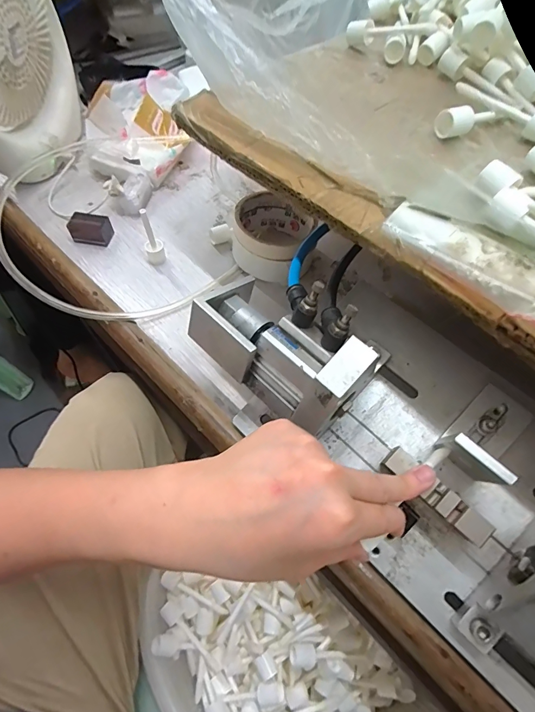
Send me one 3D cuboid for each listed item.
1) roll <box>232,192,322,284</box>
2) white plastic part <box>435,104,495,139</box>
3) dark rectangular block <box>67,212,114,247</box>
[{"bbox_3d":[0.006,-0.127,0.396,0.082,0.051,0.076,0,61,-1],"label":"roll"},{"bbox_3d":[0.149,-0.175,0.279,0.050,0.016,0.016,-15,62,-9],"label":"white plastic part"},{"bbox_3d":[-0.194,-0.137,0.415,0.040,0.026,0.024,3,61,0],"label":"dark rectangular block"}]

